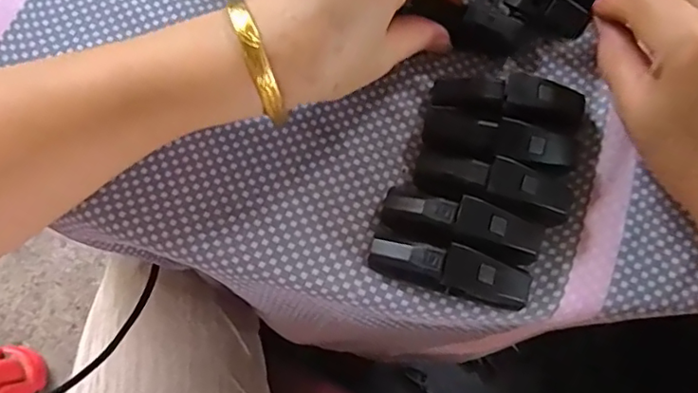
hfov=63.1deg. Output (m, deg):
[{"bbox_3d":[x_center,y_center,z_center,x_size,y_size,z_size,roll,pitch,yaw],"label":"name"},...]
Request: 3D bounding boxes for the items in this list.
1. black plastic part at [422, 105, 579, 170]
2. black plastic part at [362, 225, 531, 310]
[{"bbox_3d":[0.070,-0.024,0.268,0.069,0.027,0.022,16,75,5],"label":"black plastic part"},{"bbox_3d":[0.046,0.033,0.255,0.073,0.023,0.020,18,75,5],"label":"black plastic part"}]

